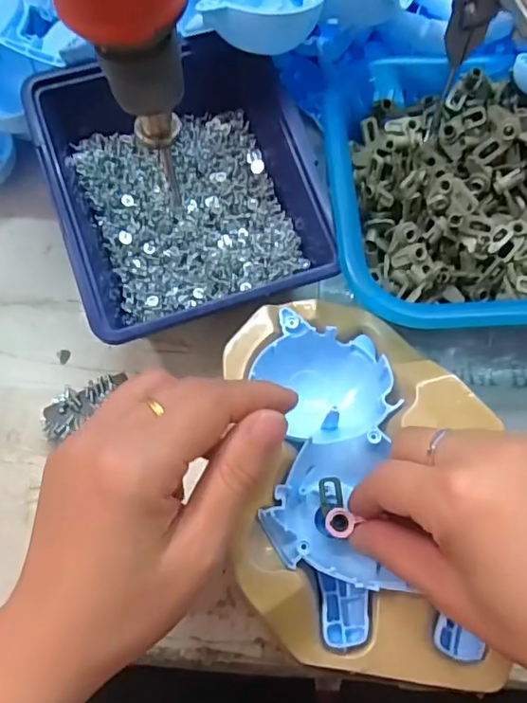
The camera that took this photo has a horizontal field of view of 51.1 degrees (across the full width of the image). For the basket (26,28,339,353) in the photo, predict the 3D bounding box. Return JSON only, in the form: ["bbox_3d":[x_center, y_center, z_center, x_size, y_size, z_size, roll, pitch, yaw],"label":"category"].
[{"bbox_3d":[-0.047,-0.096,0.338,0.143,0.066,0.178,-17,70,-7],"label":"basket"}]

